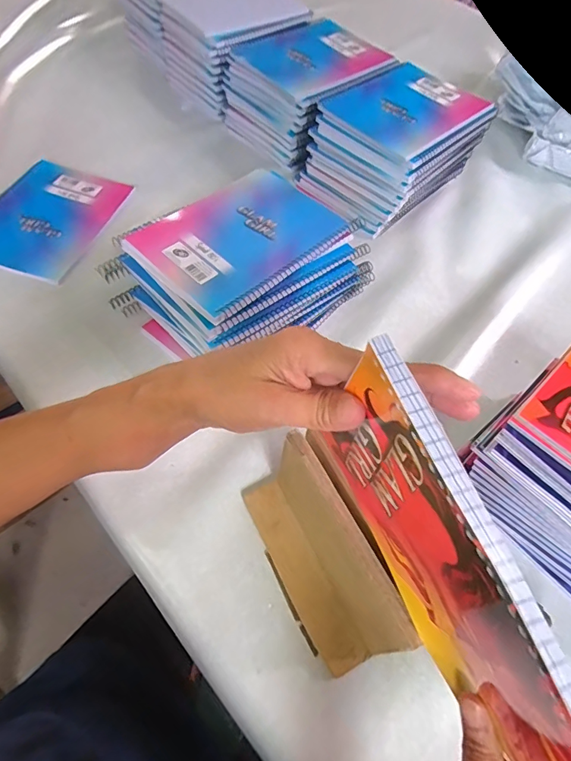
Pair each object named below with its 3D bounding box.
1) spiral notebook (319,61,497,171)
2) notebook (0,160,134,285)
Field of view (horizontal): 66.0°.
[{"bbox_3d":[0.167,-0.366,0.587,0.195,0.014,0.165,-37,68,-24],"label":"spiral notebook"},{"bbox_3d":[-0.311,-0.220,0.575,0.147,0.017,0.196,14,58,5],"label":"notebook"}]

